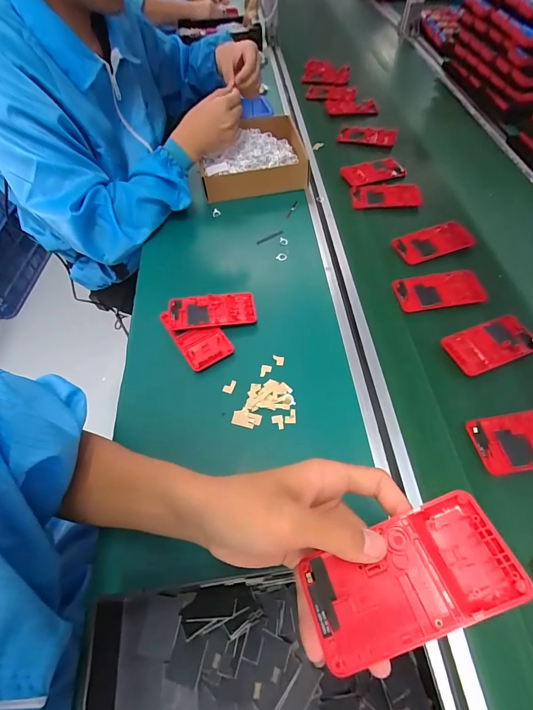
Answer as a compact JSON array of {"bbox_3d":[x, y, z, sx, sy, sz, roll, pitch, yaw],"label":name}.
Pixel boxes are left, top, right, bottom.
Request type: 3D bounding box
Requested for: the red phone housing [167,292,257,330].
[{"bbox_3d":[-0.078,-0.064,0.501,0.122,0.014,0.058,-9,58,-4],"label":"red phone housing"}]

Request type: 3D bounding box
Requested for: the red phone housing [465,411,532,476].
[{"bbox_3d":[0.299,0.095,0.393,0.125,0.012,0.062,-7,58,-3],"label":"red phone housing"}]

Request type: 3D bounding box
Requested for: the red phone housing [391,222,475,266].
[{"bbox_3d":[0.276,-0.190,0.578,0.125,0.013,0.061,-17,59,-9],"label":"red phone housing"}]

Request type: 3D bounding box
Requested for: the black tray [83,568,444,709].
[{"bbox_3d":[-0.018,0.265,0.260,0.274,0.036,0.164,-14,60,7],"label":"black tray"}]

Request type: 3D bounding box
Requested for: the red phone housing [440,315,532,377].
[{"bbox_3d":[0.298,-0.015,0.462,0.123,0.012,0.060,-20,59,-10],"label":"red phone housing"}]

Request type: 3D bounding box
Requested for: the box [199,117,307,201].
[{"bbox_3d":[-0.029,-0.402,0.700,0.206,0.056,0.207,-9,58,-4],"label":"box"}]

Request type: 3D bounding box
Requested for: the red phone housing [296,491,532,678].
[{"bbox_3d":[0.083,0.135,0.210,0.121,0.015,0.059,-27,60,2],"label":"red phone housing"}]

